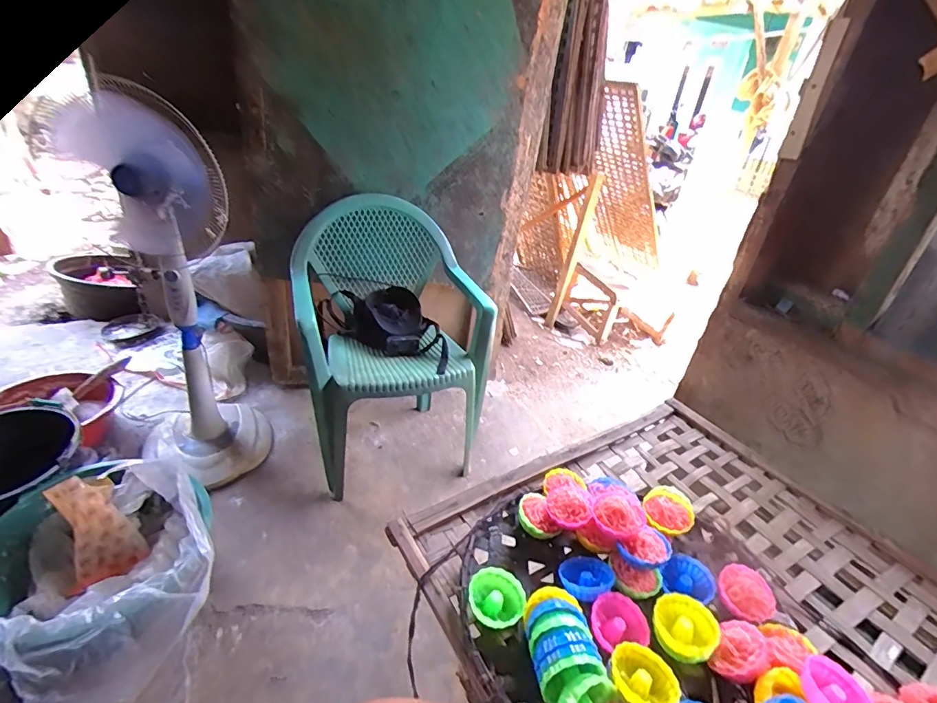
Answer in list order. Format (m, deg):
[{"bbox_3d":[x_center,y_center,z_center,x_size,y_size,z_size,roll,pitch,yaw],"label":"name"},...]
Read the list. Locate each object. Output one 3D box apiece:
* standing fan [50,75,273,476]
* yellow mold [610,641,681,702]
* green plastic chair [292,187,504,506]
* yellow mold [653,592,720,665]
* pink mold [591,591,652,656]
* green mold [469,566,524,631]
[{"bbox_3d":[-0.769,-0.123,1.256,0.323,1.011,0.319,-8,34,-25],"label":"standing fan"},{"bbox_3d":[0.162,0.312,0.435,0.062,0.031,0.060,6,30,-3],"label":"yellow mold"},{"bbox_3d":[-0.250,-0.052,1.468,0.545,0.662,0.521,-5,33,-21],"label":"green plastic chair"},{"bbox_3d":[0.225,0.289,0.486,0.057,0.030,0.059,6,30,-3],"label":"yellow mold"},{"bbox_3d":[0.163,0.293,0.504,0.061,0.023,0.052,-2,55,-9],"label":"pink mold"},{"bbox_3d":[0.030,0.267,0.498,0.058,0.027,0.062,16,31,14],"label":"green mold"}]

